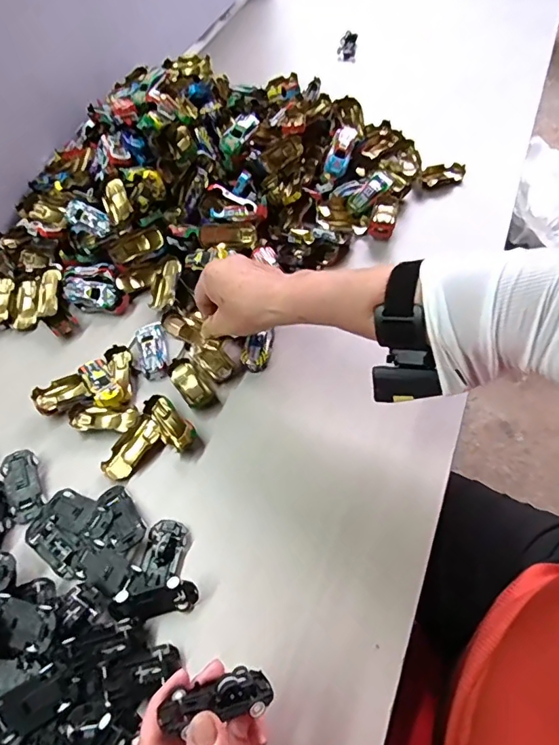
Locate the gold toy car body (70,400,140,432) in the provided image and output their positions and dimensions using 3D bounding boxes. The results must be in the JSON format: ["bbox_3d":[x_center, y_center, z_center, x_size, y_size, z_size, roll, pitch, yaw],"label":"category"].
[{"bbox_3d":[-0.168,0.044,0.473,0.065,0.015,0.029,1,57,7],"label":"gold toy car body"}]

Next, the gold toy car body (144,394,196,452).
[{"bbox_3d":[-0.103,0.048,0.459,0.027,0.017,0.062,-40,61,-18],"label":"gold toy car body"}]

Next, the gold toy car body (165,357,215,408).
[{"bbox_3d":[-0.088,0.011,0.485,0.030,0.015,0.065,-35,60,-16],"label":"gold toy car body"}]

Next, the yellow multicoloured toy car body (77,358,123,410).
[{"bbox_3d":[-0.177,0.010,0.482,0.026,0.015,0.059,-34,60,-15],"label":"yellow multicoloured toy car body"}]

